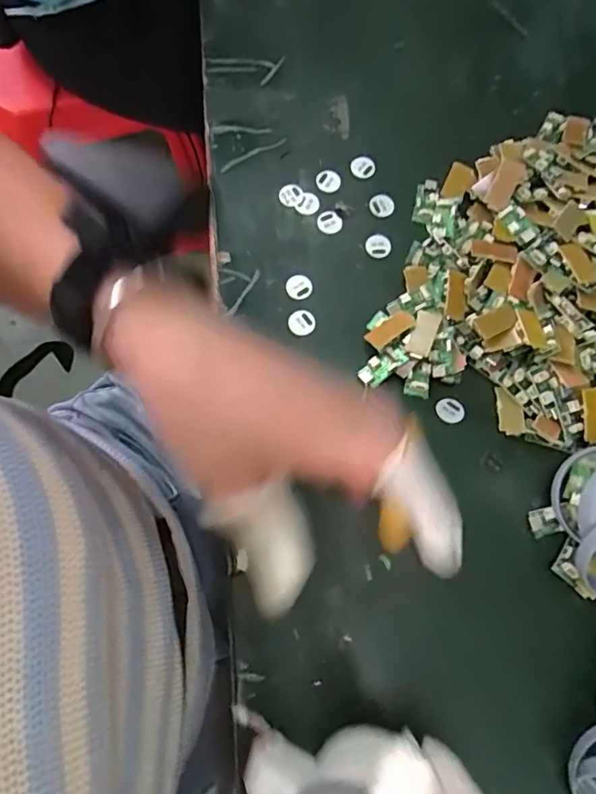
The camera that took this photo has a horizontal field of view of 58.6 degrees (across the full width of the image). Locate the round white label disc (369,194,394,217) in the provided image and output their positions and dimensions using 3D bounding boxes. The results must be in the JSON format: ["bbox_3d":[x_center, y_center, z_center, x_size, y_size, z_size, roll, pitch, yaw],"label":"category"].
[{"bbox_3d":[0.059,-0.135,0.373,0.017,0.004,0.017,0,75,-1],"label":"round white label disc"}]

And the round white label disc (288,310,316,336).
[{"bbox_3d":[0.002,-0.048,0.342,0.017,0.004,0.017,0,75,-1],"label":"round white label disc"}]

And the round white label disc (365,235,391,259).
[{"bbox_3d":[0.055,-0.103,0.362,0.016,0.004,0.017,0,75,-1],"label":"round white label disc"}]

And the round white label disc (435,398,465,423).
[{"bbox_3d":[0.094,0.008,0.325,0.017,0.004,0.016,0,75,-1],"label":"round white label disc"}]

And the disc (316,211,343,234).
[{"bbox_3d":[0.022,-0.121,0.365,0.017,0.004,0.017,0,75,-1],"label":"disc"}]

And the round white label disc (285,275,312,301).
[{"bbox_3d":[0.001,-0.073,0.349,0.017,0.004,0.017,0,75,-1],"label":"round white label disc"}]

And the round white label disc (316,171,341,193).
[{"bbox_3d":[0.022,-0.153,0.376,0.017,0.004,0.017,0,75,-1],"label":"round white label disc"}]

